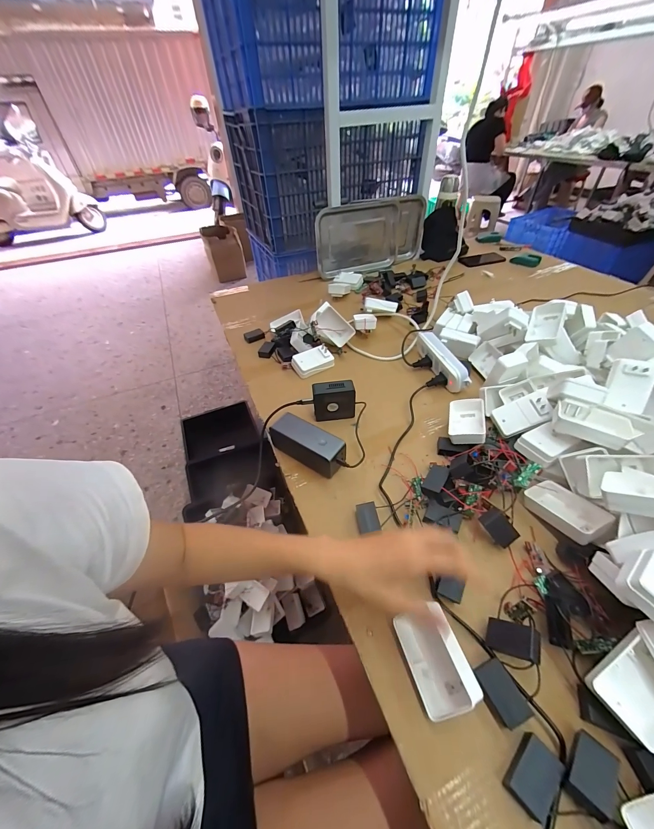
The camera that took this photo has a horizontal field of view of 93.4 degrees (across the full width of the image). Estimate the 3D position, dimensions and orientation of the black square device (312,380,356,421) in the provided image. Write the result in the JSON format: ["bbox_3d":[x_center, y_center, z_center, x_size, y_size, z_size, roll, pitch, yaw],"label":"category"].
[{"bbox_3d":[0.013,-0.027,0.588,0.077,0.074,0.037,-5,46,1],"label":"black square device"}]

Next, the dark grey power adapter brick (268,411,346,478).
[{"bbox_3d":[-0.031,0.052,0.526,0.132,0.060,0.051,22,52,24],"label":"dark grey power adapter brick"}]

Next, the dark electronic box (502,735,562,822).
[{"bbox_3d":[0.185,0.324,0.275,0.049,0.016,0.033,-34,52,-25],"label":"dark electronic box"}]

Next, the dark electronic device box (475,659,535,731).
[{"bbox_3d":[0.175,0.283,0.313,0.030,0.019,0.049,-21,48,-15],"label":"dark electronic device box"}]

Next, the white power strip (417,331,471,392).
[{"bbox_3d":[0.245,-0.121,0.671,0.039,0.043,0.178,-13,46,-7],"label":"white power strip"}]

